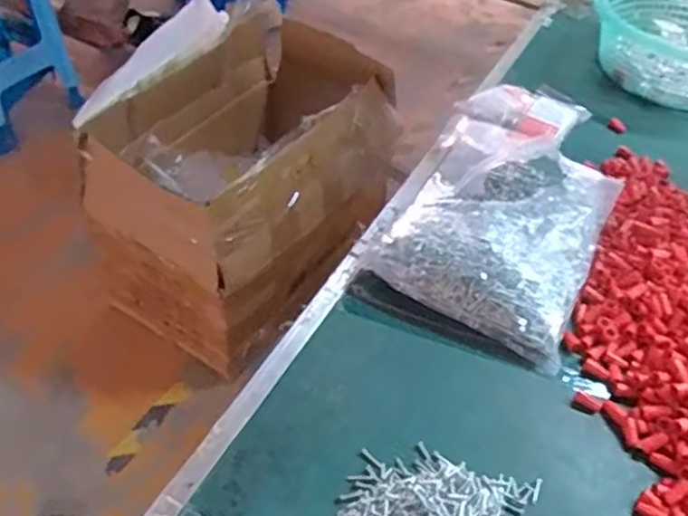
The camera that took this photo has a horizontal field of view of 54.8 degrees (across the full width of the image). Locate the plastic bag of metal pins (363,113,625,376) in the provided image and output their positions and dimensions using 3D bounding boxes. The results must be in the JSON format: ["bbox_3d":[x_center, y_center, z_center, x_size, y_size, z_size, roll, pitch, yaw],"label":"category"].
[{"bbox_3d":[0.176,-0.066,0.710,0.202,0.070,0.330,22,48,16],"label":"plastic bag of metal pins"}]

